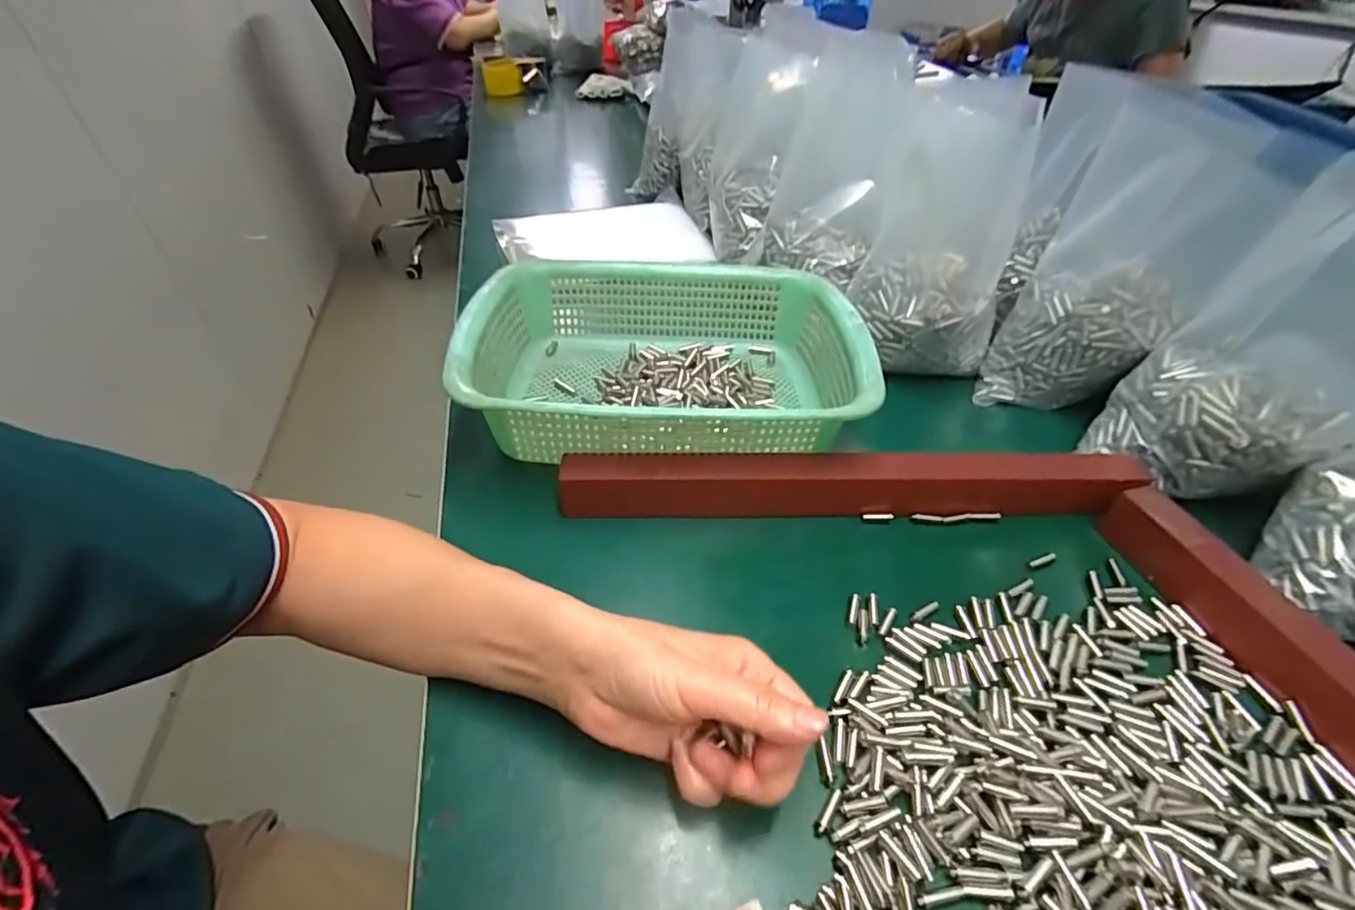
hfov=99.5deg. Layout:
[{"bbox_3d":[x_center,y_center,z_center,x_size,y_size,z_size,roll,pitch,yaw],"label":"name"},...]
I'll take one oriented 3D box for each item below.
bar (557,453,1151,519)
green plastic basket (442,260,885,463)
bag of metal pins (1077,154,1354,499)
[{"bbox_3d":[0.117,0.021,0.398,0.386,0.040,0.030,-1,41,-1],"label":"bar"},{"bbox_3d":[-0.008,-0.071,0.466,0.297,0.090,0.223,-1,41,-1],"label":"green plastic basket"},{"bbox_3d":[0.391,-0.060,0.375,0.101,0.203,0.132,-32,51,-32],"label":"bag of metal pins"}]

